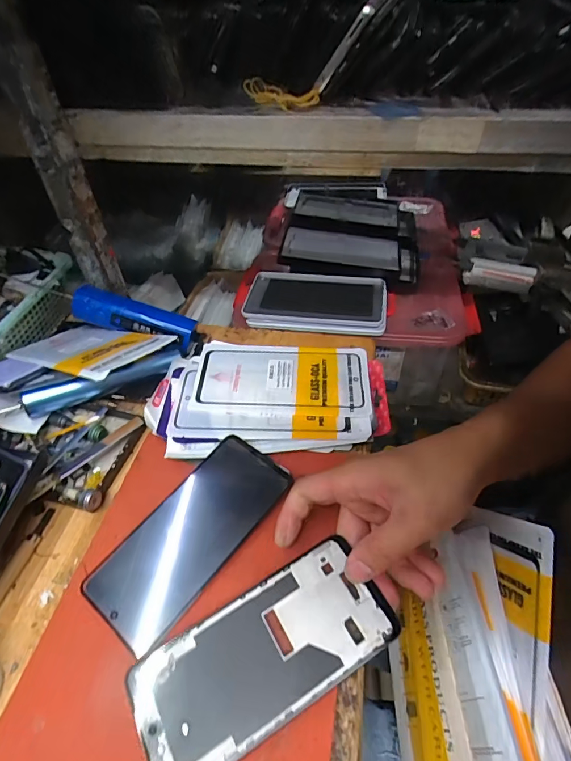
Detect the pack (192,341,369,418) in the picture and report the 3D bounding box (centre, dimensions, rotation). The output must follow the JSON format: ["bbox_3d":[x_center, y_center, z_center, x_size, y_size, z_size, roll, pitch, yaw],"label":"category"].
[{"bbox_3d":[-0.003,-0.004,0.435,0.174,0.006,0.096,3,51,3],"label":"pack"}]

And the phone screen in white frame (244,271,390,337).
[{"bbox_3d":[0.043,-0.107,0.576,0.184,0.029,0.100,7,47,9],"label":"phone screen in white frame"}]

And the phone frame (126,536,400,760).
[{"bbox_3d":[-0.014,0.172,0.268,0.162,0.009,0.073,-27,48,-14],"label":"phone frame"}]

